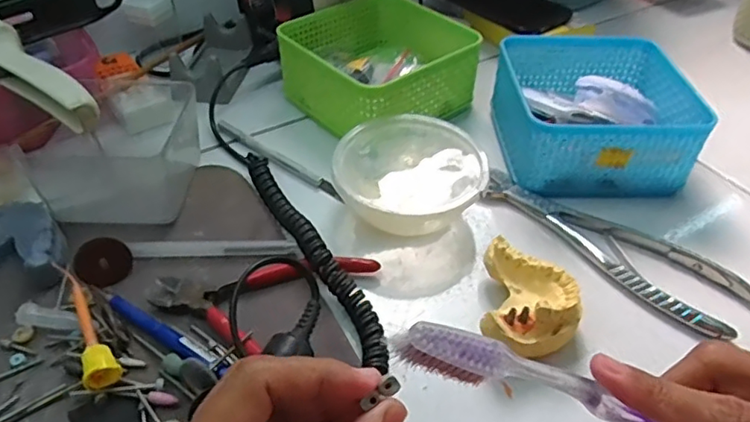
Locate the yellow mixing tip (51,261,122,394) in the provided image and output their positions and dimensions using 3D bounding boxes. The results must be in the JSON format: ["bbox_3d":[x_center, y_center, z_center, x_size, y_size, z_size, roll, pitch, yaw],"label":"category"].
[{"bbox_3d":[-0.164,0.062,0.321,0.017,0.016,0.089,-24,49,-25],"label":"yellow mixing tip"}]

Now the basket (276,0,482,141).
[{"bbox_3d":[0.004,-0.127,0.490,0.133,0.059,0.132,-31,52,-29],"label":"basket"}]

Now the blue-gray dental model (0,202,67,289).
[{"bbox_3d":[-0.227,0.019,0.364,0.064,0.025,0.054,3,44,1],"label":"blue-gray dental model"}]

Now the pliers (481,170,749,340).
[{"bbox_3d":[0.154,0.019,0.388,0.183,0.011,0.056,34,52,30],"label":"pliers"}]

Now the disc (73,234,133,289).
[{"bbox_3d":[-0.164,0.031,0.345,0.030,0.030,0.004,-32,24,-32],"label":"disc"}]

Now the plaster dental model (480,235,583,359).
[{"bbox_3d":[0.089,0.053,0.331,0.052,0.028,0.072,8,44,6],"label":"plaster dental model"}]

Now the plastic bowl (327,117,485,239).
[{"bbox_3d":[0.021,-0.024,0.402,0.100,0.039,0.098,1,44,-1],"label":"plastic bowl"}]

